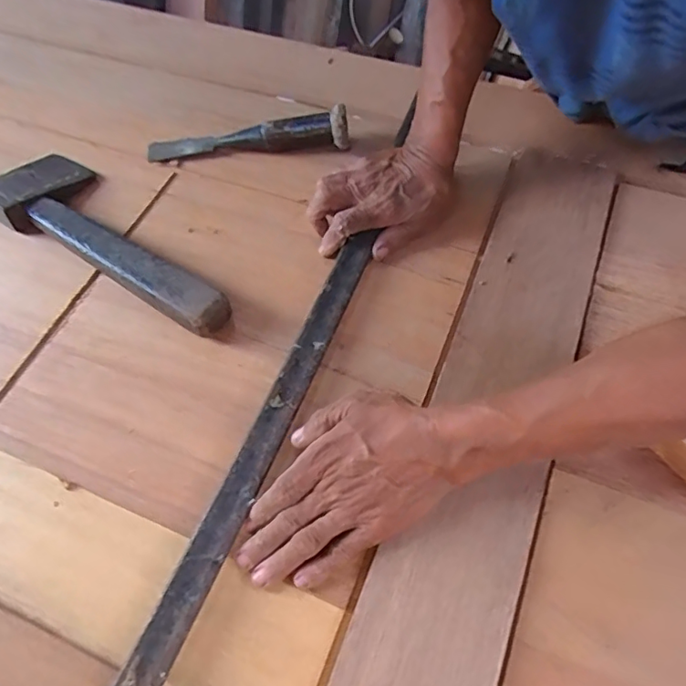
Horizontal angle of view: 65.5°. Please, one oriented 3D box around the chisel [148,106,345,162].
[{"bbox_3d":[-0.112,-0.247,0.617,0.235,0.045,0.043,-2,59,0],"label":"chisel"}]

